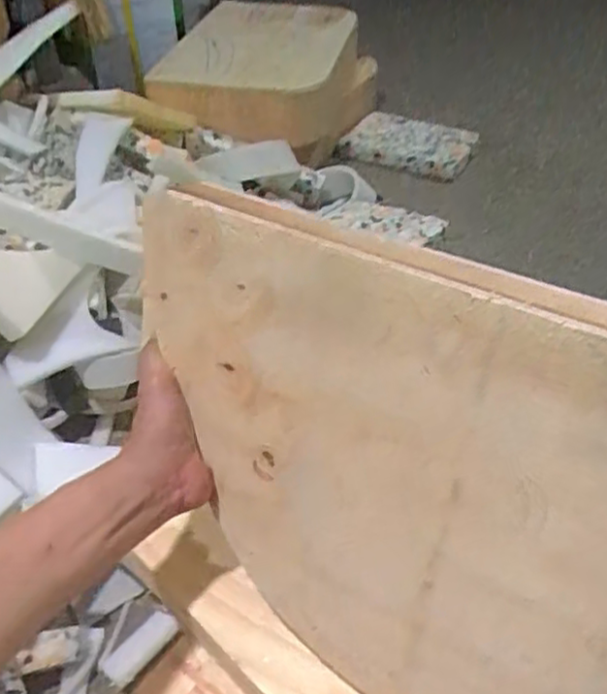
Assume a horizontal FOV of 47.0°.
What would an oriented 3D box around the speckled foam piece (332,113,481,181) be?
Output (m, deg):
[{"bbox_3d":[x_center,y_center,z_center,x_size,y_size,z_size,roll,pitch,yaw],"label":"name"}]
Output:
[{"bbox_3d":[0.217,-0.413,1.424,0.249,0.049,0.183,19,46,21],"label":"speckled foam piece"}]

